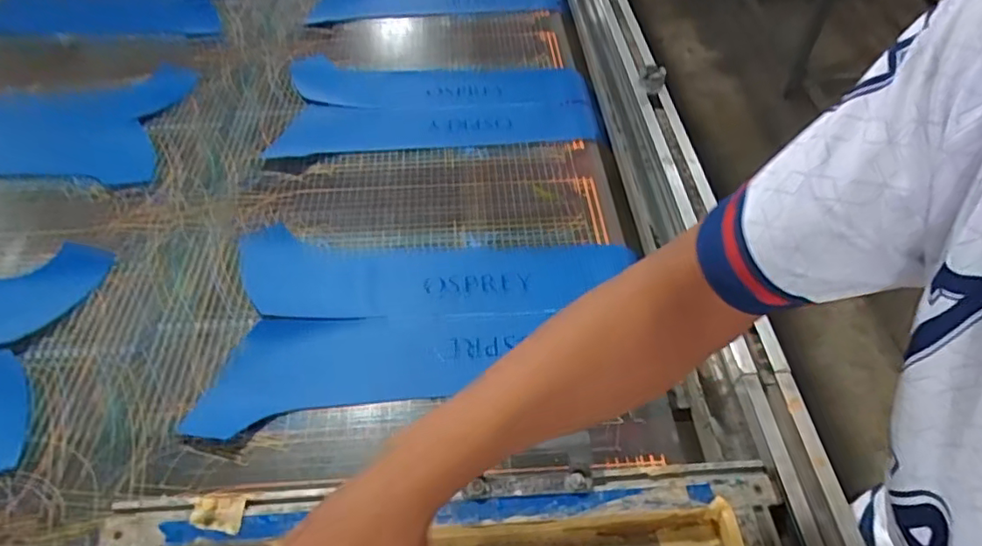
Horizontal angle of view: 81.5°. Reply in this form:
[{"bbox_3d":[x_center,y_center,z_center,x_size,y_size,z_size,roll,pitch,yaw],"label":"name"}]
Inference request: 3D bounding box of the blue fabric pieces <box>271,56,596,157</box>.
[{"bbox_3d":[-0.081,-0.271,0.883,0.470,0.044,0.254,-1,50,-1],"label":"blue fabric pieces"}]

